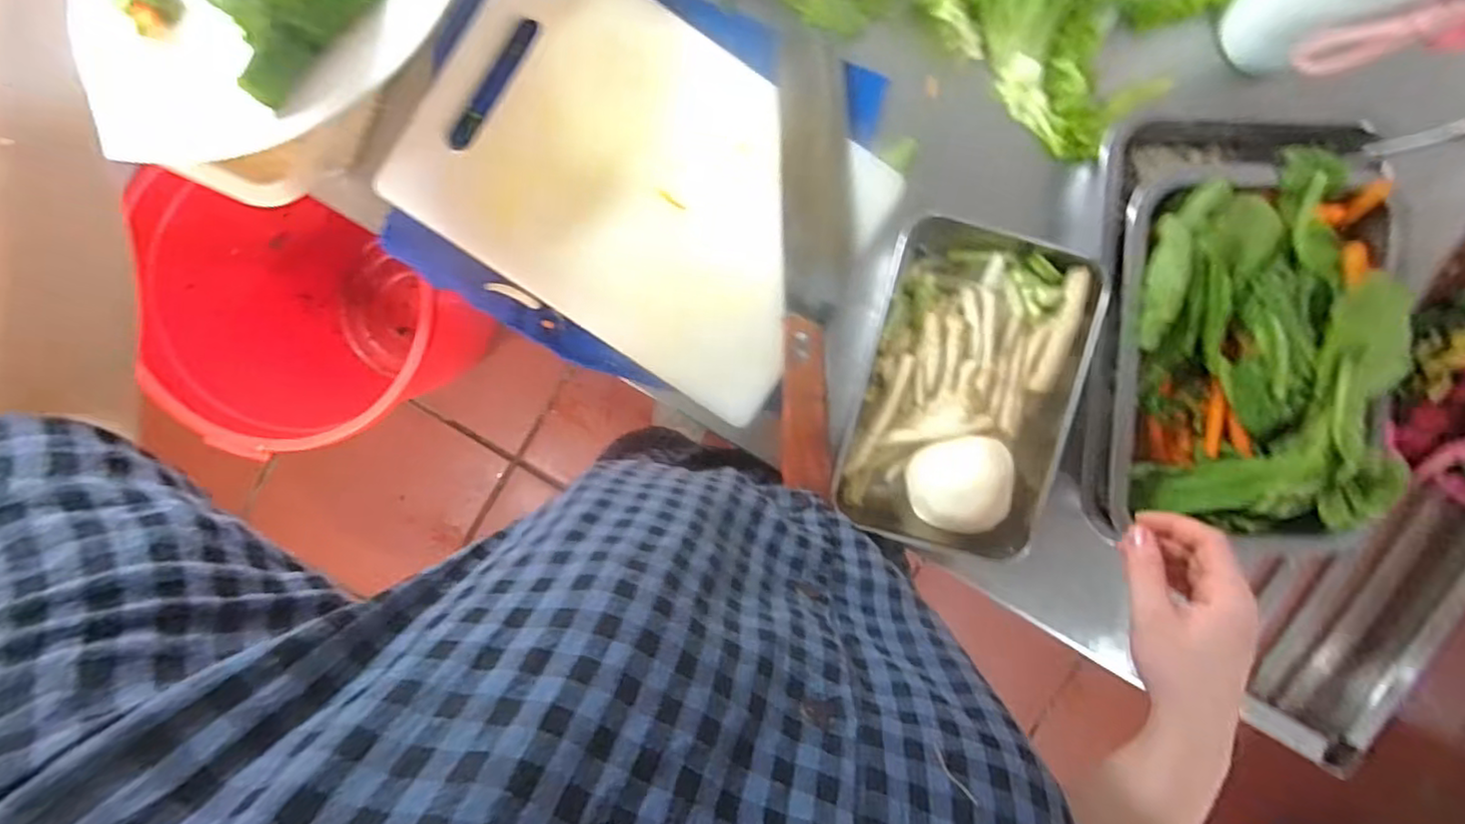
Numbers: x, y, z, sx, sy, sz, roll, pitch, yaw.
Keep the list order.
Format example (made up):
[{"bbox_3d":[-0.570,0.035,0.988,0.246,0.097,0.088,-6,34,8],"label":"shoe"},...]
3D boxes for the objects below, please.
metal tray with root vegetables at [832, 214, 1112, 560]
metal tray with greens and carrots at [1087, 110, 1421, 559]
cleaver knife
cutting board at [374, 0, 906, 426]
[{"bbox_3d":[0.163,-0.015,0.465,0.152,0.070,0.226,14,93,-4],"label":"metal tray with root vegetables"},{"bbox_3d":[0.352,-0.053,0.441,0.197,0.054,0.289,1,94,-3],"label":"metal tray with greens and carrots"},{"bbox_3d":[0.059,-0.102,0.453,0.049,0.018,0.308,-1,94,-3],"label":"cleaver knife"},{"bbox_3d":[-0.063,-0.159,0.456,0.302,0.020,0.211,33,91,-5],"label":"cutting board"}]

